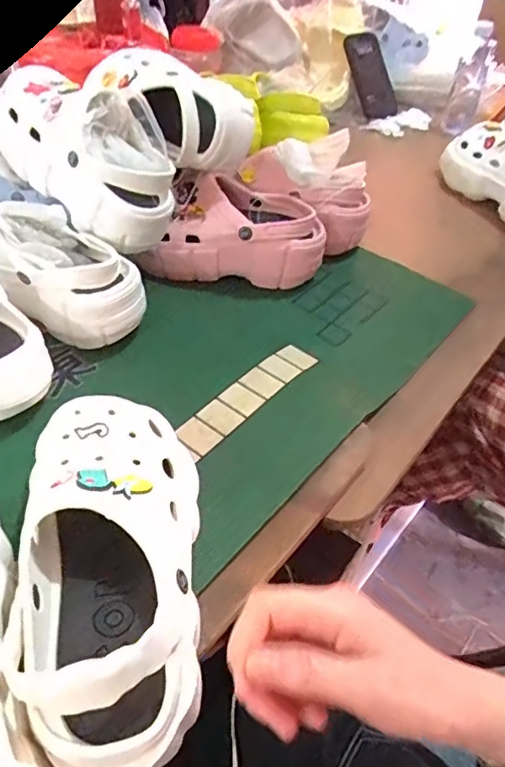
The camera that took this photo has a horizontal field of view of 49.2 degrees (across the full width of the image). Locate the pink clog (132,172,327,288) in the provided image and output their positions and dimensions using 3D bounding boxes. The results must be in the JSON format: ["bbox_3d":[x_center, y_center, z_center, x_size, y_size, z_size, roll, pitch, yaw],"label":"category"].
[{"bbox_3d":[-0.019,-0.186,0.682,0.216,0.095,0.083,3,45,-1],"label":"pink clog"}]

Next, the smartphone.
[{"bbox_3d":[0.227,-0.593,1.062,0.070,0.166,0.021,-19,3,3],"label":"smartphone"}]

